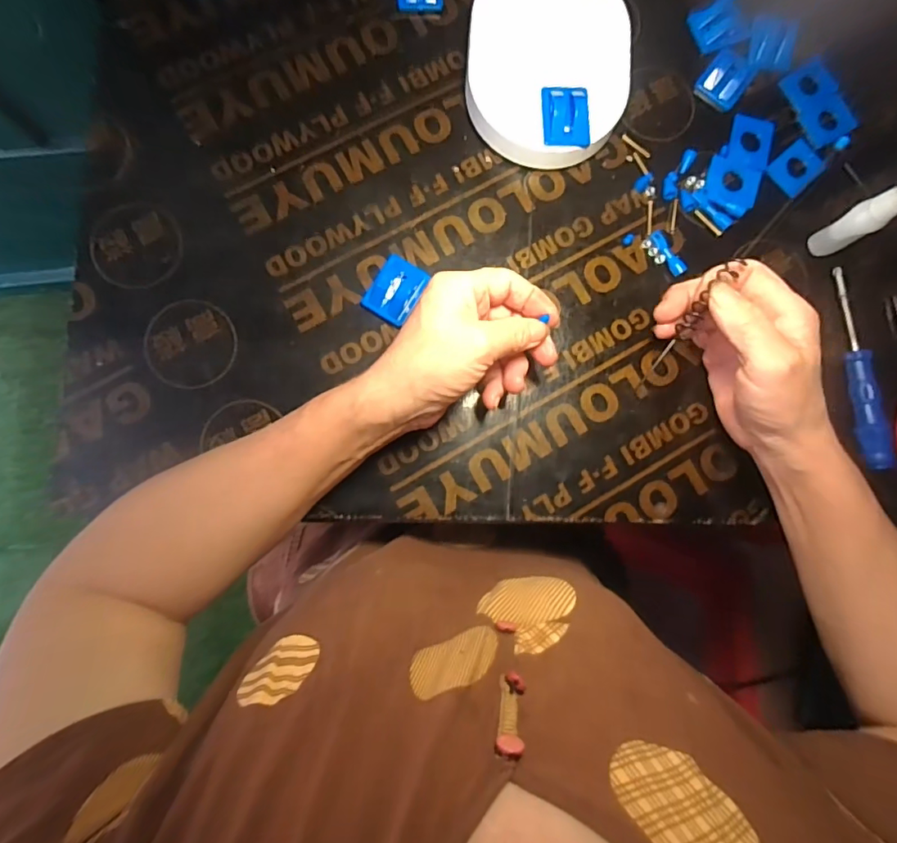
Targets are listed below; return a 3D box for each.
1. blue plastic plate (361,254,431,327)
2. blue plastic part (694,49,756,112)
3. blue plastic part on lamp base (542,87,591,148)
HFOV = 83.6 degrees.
[{"bbox_3d":[-0.038,-0.095,0.362,0.033,0.008,0.046,27,83,0],"label":"blue plastic plate"},{"bbox_3d":[0.219,-0.272,0.398,0.035,0.005,0.045,33,83,1],"label":"blue plastic part"},{"bbox_3d":[0.084,-0.218,0.358,0.032,0.007,0.041,-3,96,-1],"label":"blue plastic part on lamp base"}]

